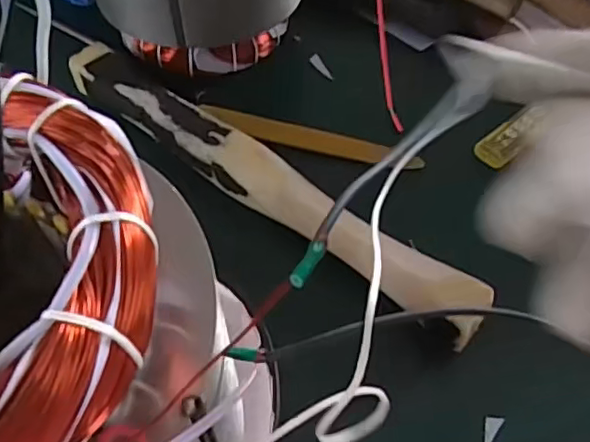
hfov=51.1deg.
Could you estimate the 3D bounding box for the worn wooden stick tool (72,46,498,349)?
[{"bbox_3d":[-0.027,-0.030,0.380,0.319,0.032,0.034,34,61,22],"label":"worn wooden stick tool"}]

